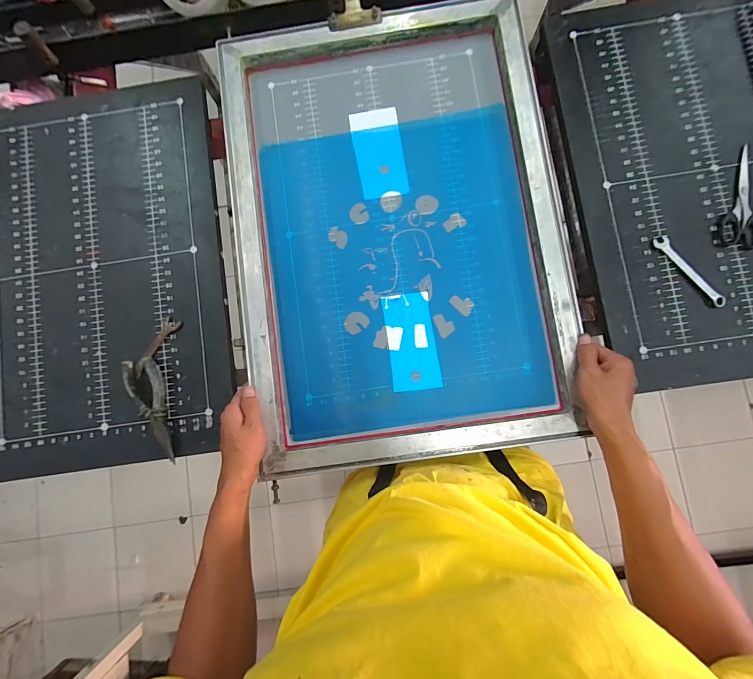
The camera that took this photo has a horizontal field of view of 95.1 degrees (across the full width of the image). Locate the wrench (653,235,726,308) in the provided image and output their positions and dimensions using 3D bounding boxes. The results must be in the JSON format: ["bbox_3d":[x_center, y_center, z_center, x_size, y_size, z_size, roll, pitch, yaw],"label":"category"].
[{"bbox_3d":[0.447,-0.098,0.491,0.019,0.006,0.127,-40,84,-2],"label":"wrench"}]

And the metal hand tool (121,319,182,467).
[{"bbox_3d":[-0.328,0.073,0.501,0.068,0.022,0.198,-2,84,2],"label":"metal hand tool"}]

